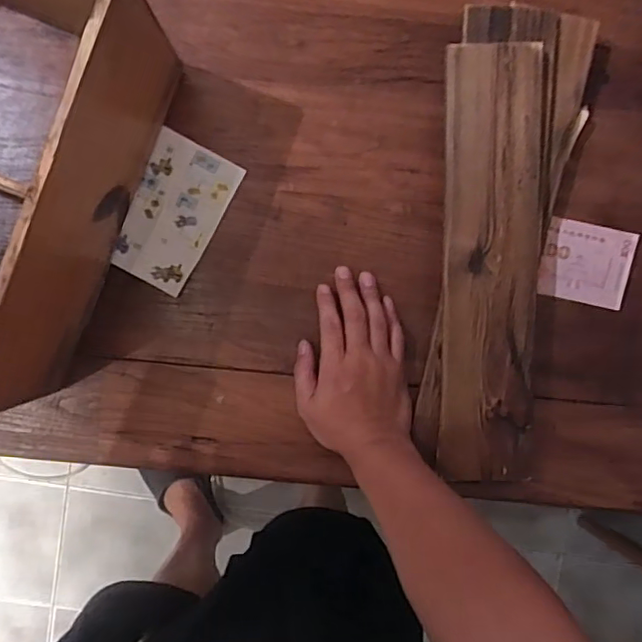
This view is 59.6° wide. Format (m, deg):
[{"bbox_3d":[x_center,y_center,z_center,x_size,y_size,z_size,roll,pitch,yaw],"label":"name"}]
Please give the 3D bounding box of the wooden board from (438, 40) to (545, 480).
[{"bbox_3d":[0.156,-0.048,0.513,0.087,0.015,0.392,1,95,4],"label":"wooden board"}]

